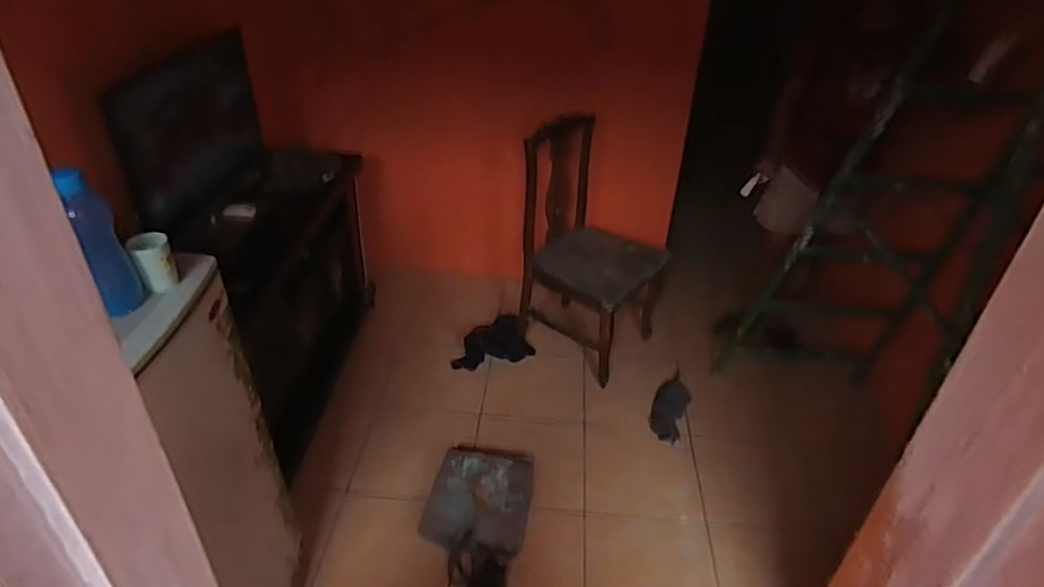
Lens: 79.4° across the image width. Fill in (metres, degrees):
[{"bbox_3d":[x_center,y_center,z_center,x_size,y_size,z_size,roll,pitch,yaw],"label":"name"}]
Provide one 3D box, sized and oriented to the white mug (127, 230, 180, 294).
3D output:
[{"bbox_3d":[-0.689,-0.057,1.182,0.065,0.115,0.063,-19,41,-28],"label":"white mug"}]

